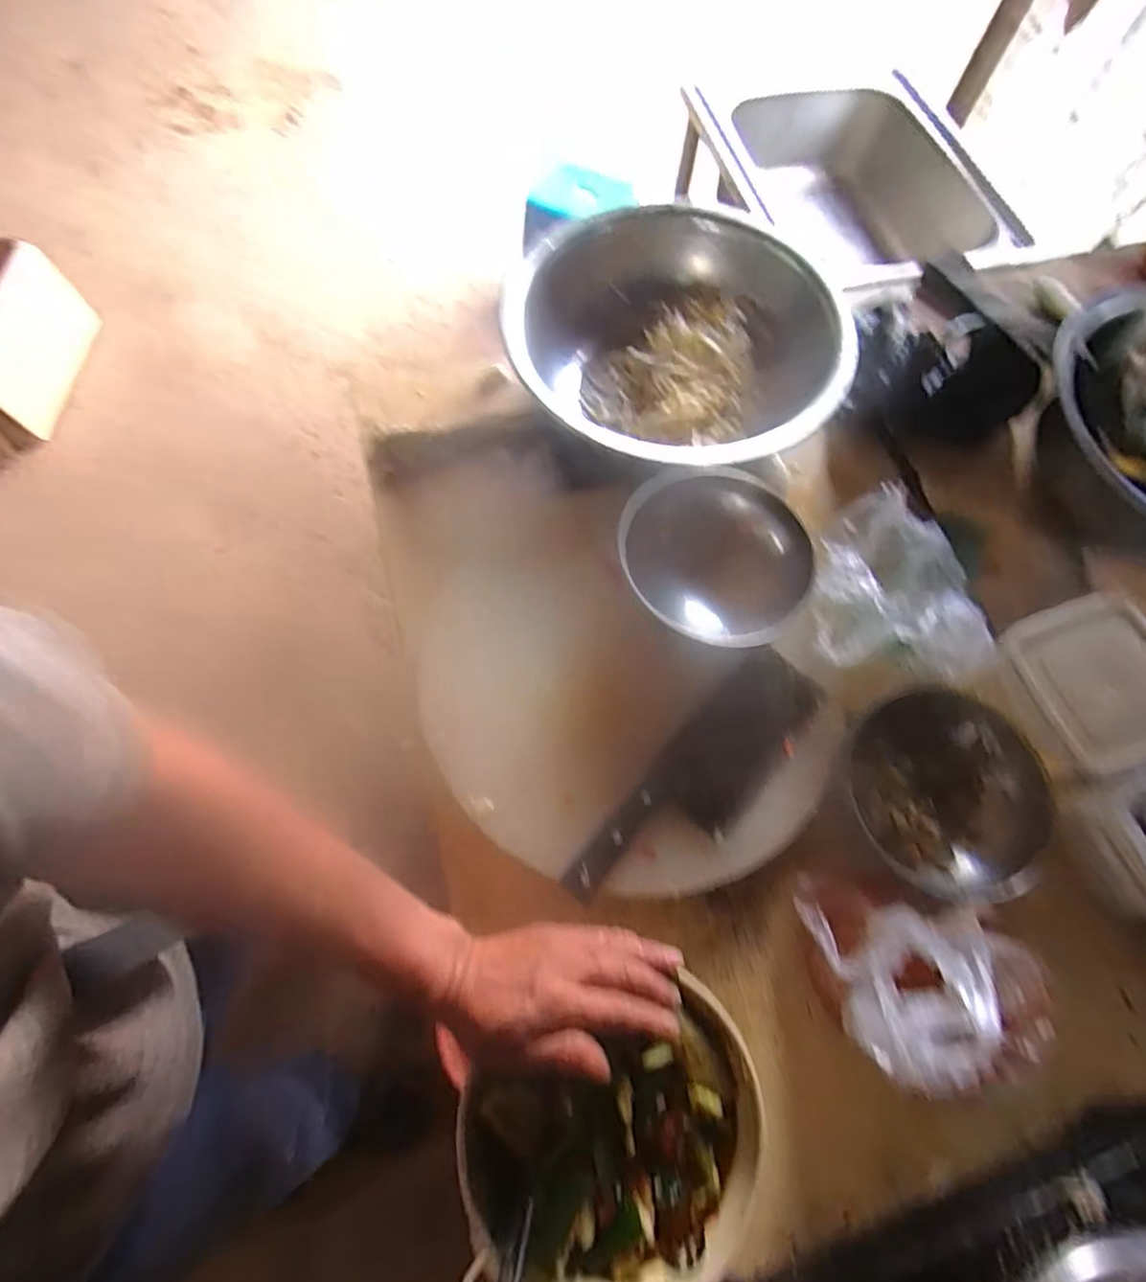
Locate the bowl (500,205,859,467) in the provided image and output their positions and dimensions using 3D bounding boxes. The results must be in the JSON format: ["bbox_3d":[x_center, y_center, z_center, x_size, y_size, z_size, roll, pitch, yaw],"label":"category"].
[{"bbox_3d":[0.106,-0.316,0.680,0.337,0.124,0.349,3,68,-1],"label":"bowl"}]

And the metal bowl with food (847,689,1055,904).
[{"bbox_3d":[0.321,0.131,0.521,0.149,0.056,0.158,1,68,-2],"label":"metal bowl with food"}]

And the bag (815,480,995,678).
[{"bbox_3d":[0.311,-0.052,0.578,0.155,0.051,0.176,9,68,1],"label":"bag"}]

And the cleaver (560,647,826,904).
[{"bbox_3d":[0.107,0.125,0.513,0.078,0.014,0.262,39,69,14],"label":"cleaver"}]

